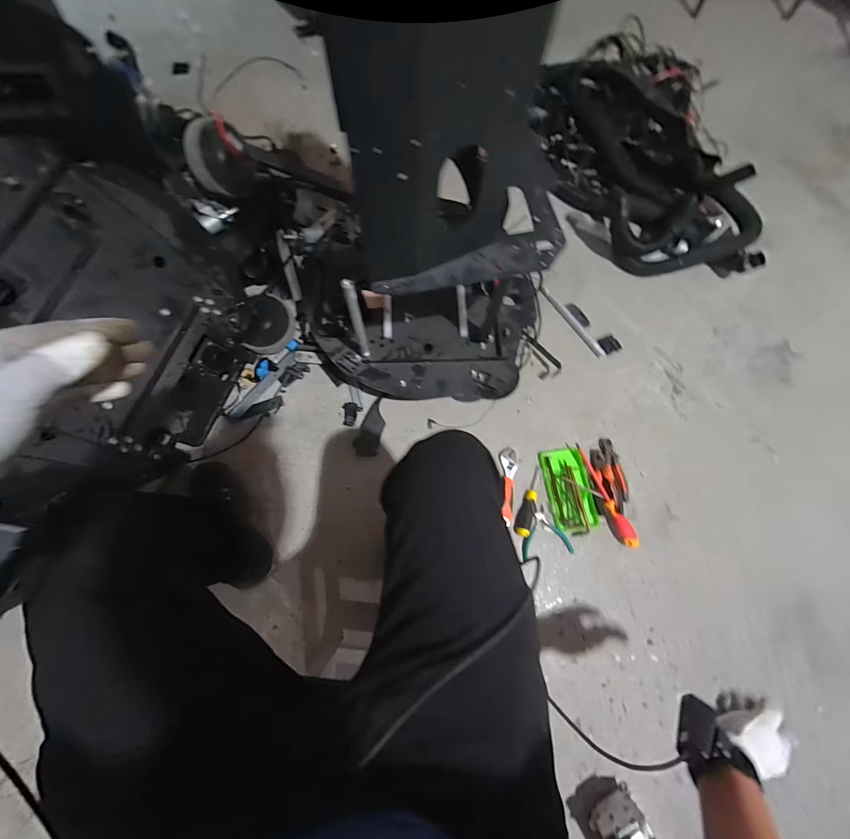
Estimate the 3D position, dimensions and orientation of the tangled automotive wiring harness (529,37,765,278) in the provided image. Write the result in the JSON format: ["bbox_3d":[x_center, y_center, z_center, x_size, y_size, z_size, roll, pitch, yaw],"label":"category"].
[{"bbox_3d":[0.629,-0.796,1.073,0.479,0.165,0.848,-13,75,-5],"label":"tangled automotive wiring harness"}]

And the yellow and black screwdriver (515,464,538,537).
[{"bbox_3d":[0.248,0.190,0.829,0.034,0.025,0.163,25,75,6],"label":"yellow and black screwdriver"}]

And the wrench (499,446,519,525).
[{"bbox_3d":[0.203,0.156,0.854,0.044,0.020,0.183,2,74,-1],"label":"wrench"}]

